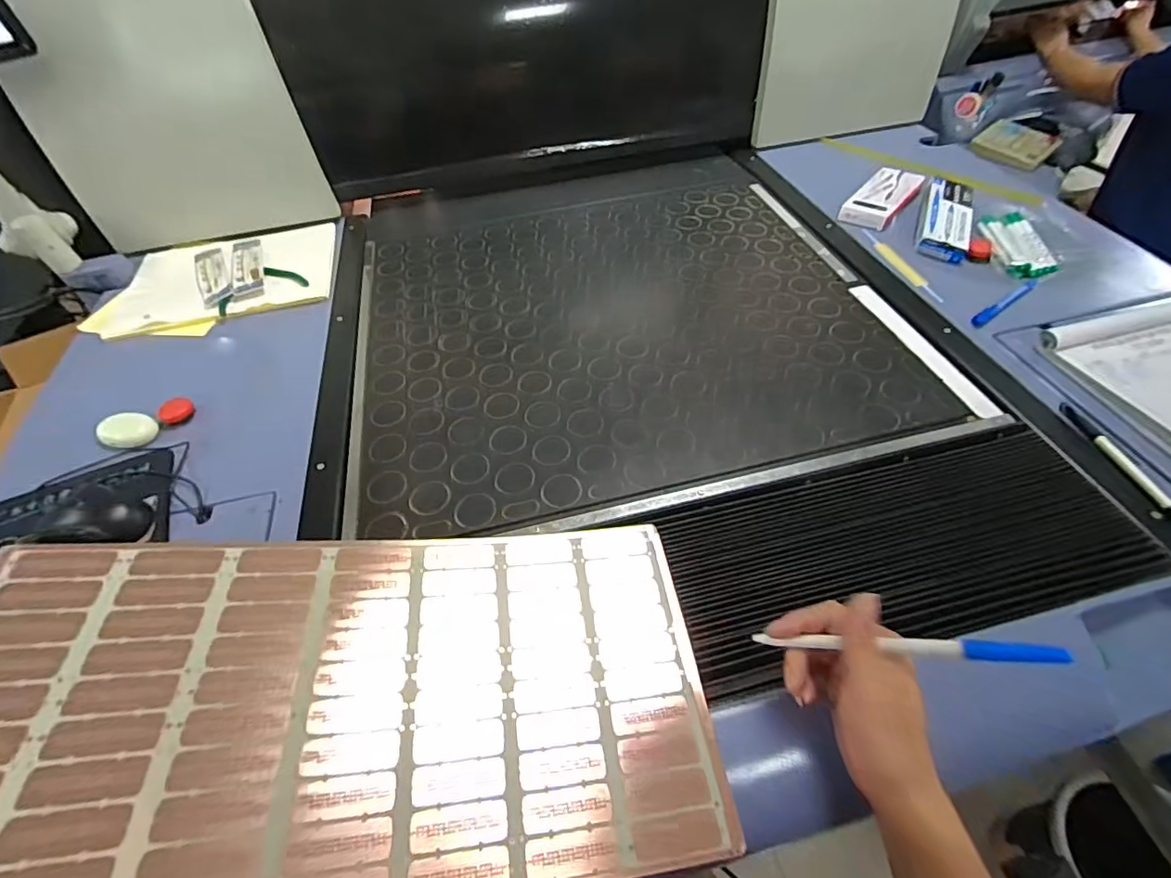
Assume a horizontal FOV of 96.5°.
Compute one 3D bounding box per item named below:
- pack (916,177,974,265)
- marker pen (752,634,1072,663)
[{"bbox_3d":[0.566,-0.347,0.817,0.071,0.028,0.170,16,66,18],"label":"pack"},{"bbox_3d":[0.189,0.129,0.326,0.167,0.011,0.008,-11,43,34],"label":"marker pen"}]

